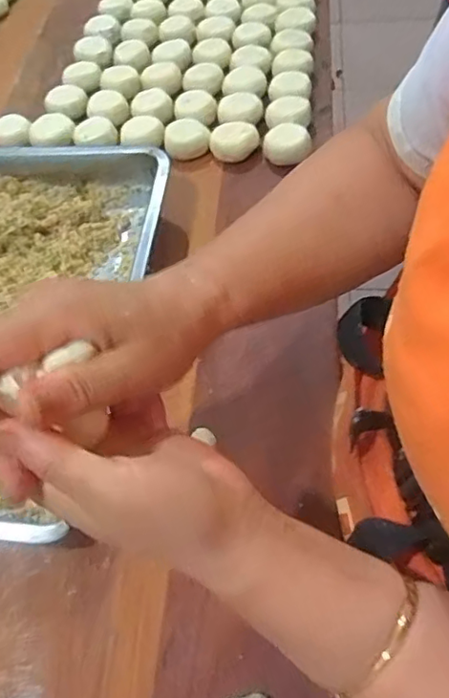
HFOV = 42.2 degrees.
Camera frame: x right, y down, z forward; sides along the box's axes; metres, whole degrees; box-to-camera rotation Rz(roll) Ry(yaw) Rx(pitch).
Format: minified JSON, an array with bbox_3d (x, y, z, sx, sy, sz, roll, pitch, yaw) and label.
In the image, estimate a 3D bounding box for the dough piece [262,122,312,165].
[{"bbox_3d":[0.067,-0.219,0.628,0.050,0.024,0.043,2,56,8],"label":"dough piece"}]

